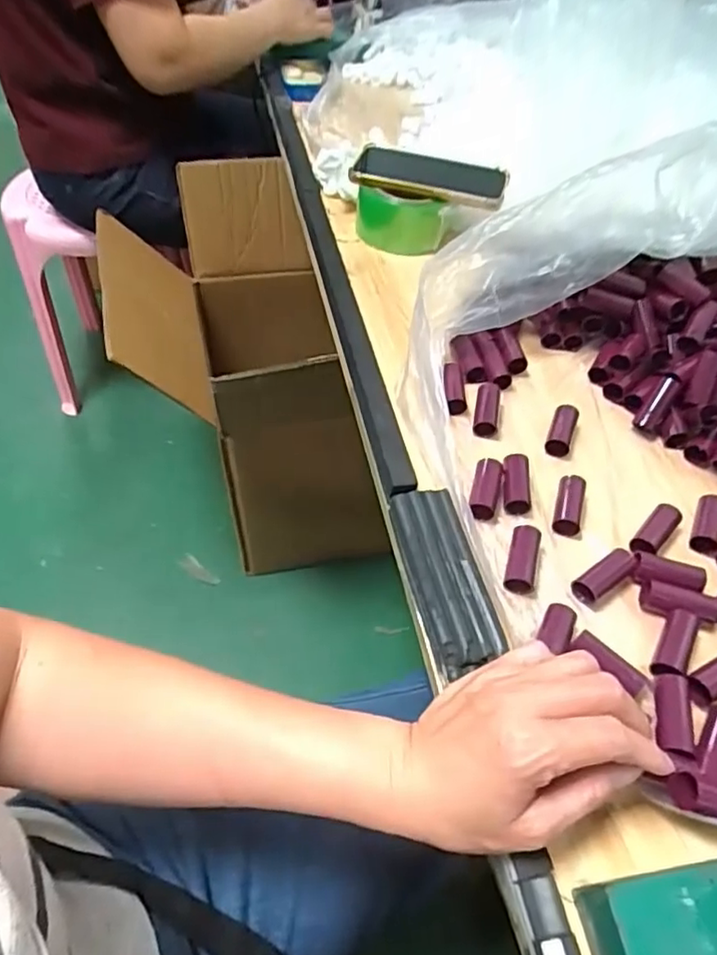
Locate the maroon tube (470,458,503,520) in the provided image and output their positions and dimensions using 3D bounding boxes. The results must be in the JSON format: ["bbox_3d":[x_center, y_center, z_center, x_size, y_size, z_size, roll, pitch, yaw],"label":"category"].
[{"bbox_3d":[0.097,0.010,0.470,0.020,0.020,0.052,13,52,7],"label":"maroon tube"}]

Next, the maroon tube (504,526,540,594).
[{"bbox_3d":[0.117,0.059,0.436,0.020,0.019,0.048,16,52,9],"label":"maroon tube"}]

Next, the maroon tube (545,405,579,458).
[{"bbox_3d":[0.174,-0.040,0.524,0.020,0.016,0.050,21,53,13],"label":"maroon tube"}]

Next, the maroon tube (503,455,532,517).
[{"bbox_3d":[0.123,0.007,0.472,0.024,0.020,0.054,9,52,4],"label":"maroon tube"}]

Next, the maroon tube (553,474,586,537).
[{"bbox_3d":[0.162,0.024,0.472,0.021,0.024,0.050,17,53,9],"label":"maroon tube"}]

